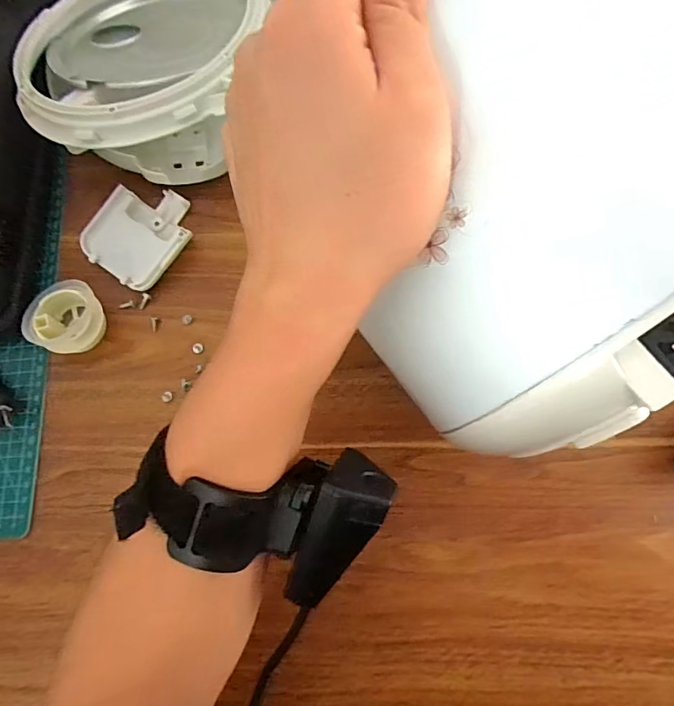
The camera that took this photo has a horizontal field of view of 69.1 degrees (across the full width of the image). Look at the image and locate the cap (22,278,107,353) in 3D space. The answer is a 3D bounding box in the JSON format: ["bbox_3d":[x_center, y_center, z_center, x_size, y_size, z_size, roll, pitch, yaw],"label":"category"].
[{"bbox_3d":[-0.193,-0.026,0.346,0.051,0.022,0.053,-1,73,3],"label":"cap"}]

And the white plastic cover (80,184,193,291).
[{"bbox_3d":[-0.149,-0.093,0.373,0.072,0.012,0.079,34,78,12],"label":"white plastic cover"}]

